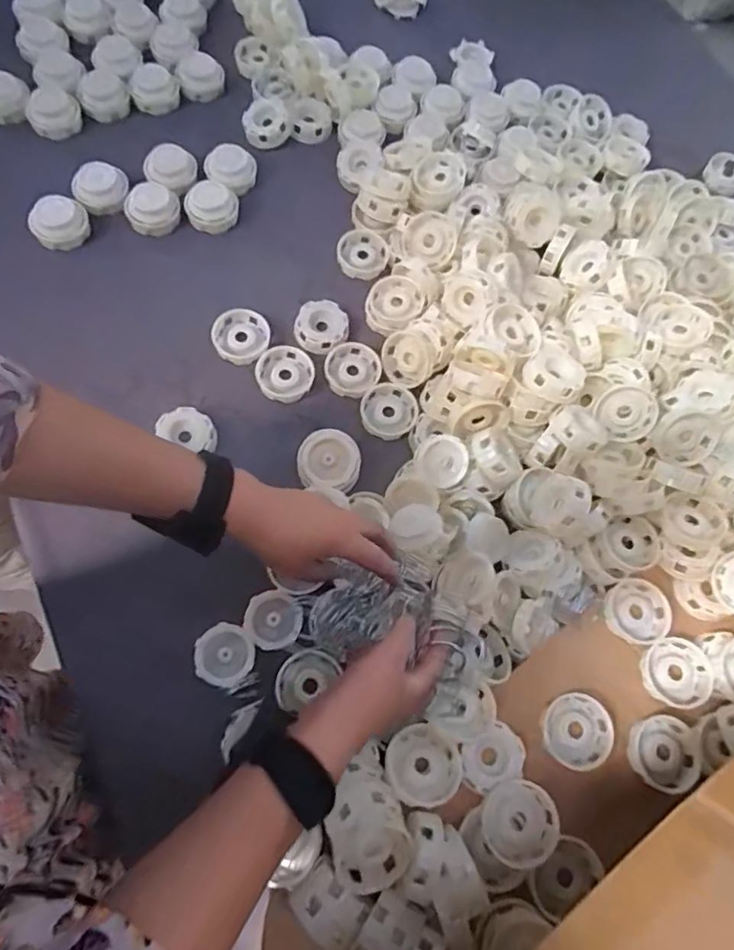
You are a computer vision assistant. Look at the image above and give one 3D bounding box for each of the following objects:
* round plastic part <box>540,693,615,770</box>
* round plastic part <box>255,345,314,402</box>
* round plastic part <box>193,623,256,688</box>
[{"bbox_3d":[0.189,0.231,0.519,0.061,0.020,0.060,1,71,-2],"label":"round plastic part"},{"bbox_3d":[-0.092,-0.111,0.634,0.061,0.012,0.062,1,71,-2],"label":"round plastic part"},{"bbox_3d":[-0.132,0.167,0.530,0.053,0.010,0.052,1,71,-2],"label":"round plastic part"}]

